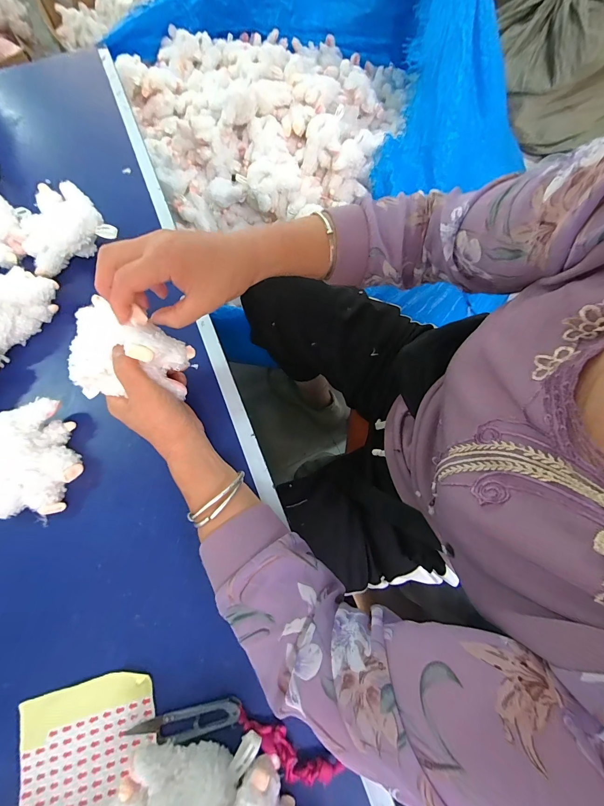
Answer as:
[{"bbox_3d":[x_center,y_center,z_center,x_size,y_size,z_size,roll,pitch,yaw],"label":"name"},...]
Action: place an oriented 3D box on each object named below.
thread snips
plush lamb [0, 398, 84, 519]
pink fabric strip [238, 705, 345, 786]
[{"bbox_3d":[-0.109,0.295,0.296,0.105,0.010,0.021,-10,71,-3],"label":"thread snips"},{"bbox_3d":[-0.304,0.060,0.354,0.102,0.050,0.119,-6,71,-2],"label":"plush lamb"},{"bbox_3d":[-0.016,0.310,0.285,0.095,0.011,0.027,23,72,8],"label":"pink fabric strip"}]

